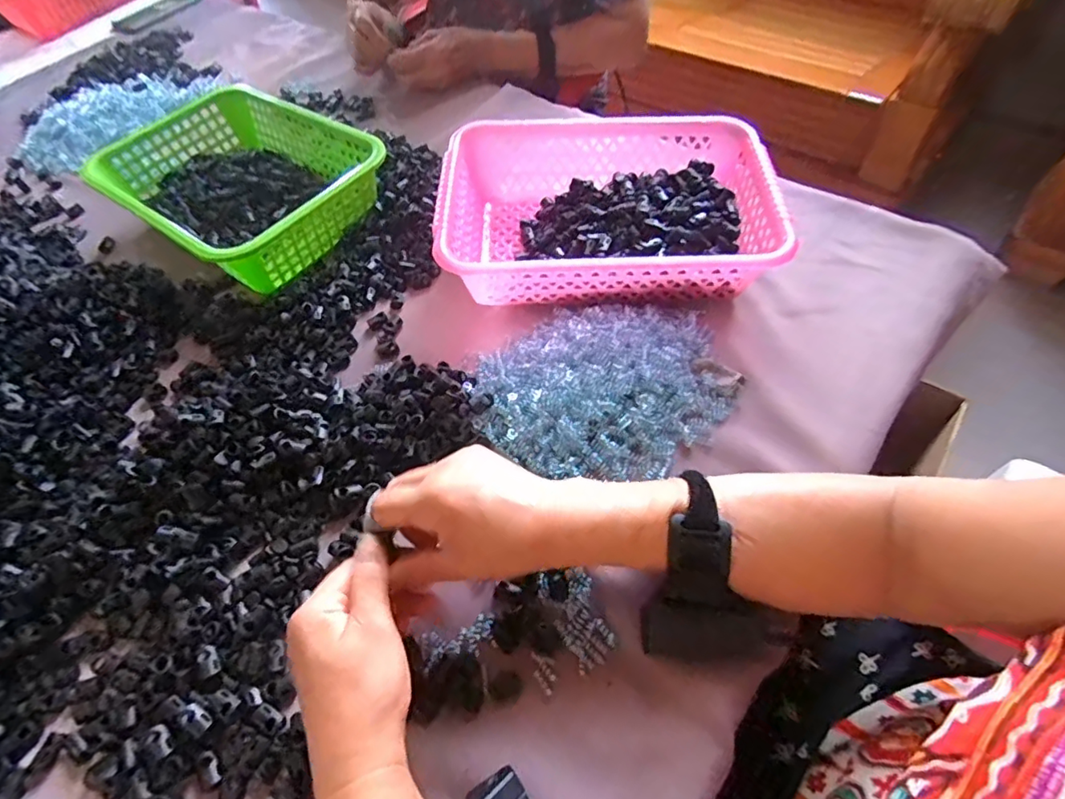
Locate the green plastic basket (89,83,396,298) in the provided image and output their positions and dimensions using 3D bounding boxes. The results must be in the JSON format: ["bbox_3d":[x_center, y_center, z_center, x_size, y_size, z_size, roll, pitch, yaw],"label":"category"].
[{"bbox_3d":[-0.334,-0.243,0.624,0.283,0.076,0.215,30,64,24],"label":"green plastic basket"}]

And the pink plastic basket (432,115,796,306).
[{"bbox_3d":[0.072,-0.179,0.538,0.307,0.085,0.218,-3,55,4],"label":"pink plastic basket"}]

